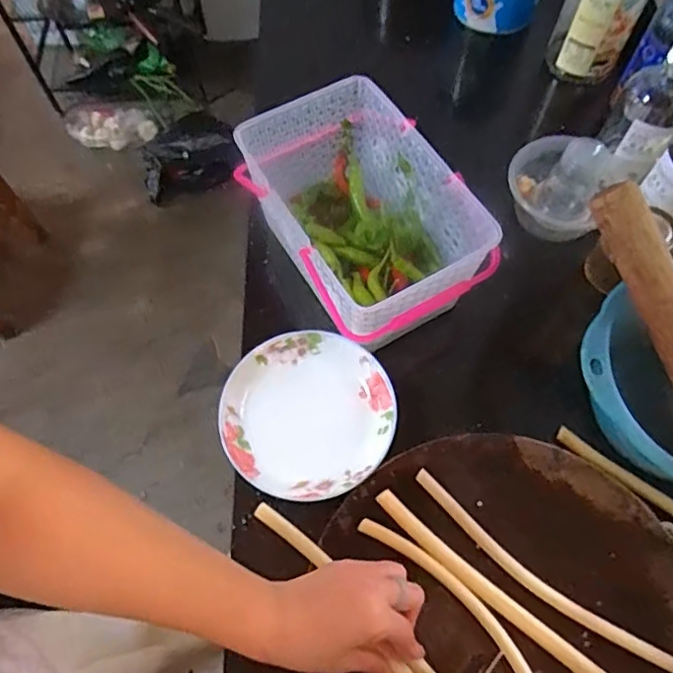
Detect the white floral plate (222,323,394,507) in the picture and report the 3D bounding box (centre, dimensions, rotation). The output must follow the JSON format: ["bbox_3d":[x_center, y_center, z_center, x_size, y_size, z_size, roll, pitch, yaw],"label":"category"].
[{"bbox_3d":[-0.027,0.080,0.586,0.168,0.026,0.174,0,64,1],"label":"white floral plate"}]

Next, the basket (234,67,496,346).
[{"bbox_3d":[0.025,-0.129,0.630,0.182,0.125,0.269,-25,67,-11],"label":"basket"}]

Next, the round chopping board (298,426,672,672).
[{"bbox_3d":[0.145,0.259,0.484,0.338,0.032,0.337,0,64,1],"label":"round chopping board"}]

